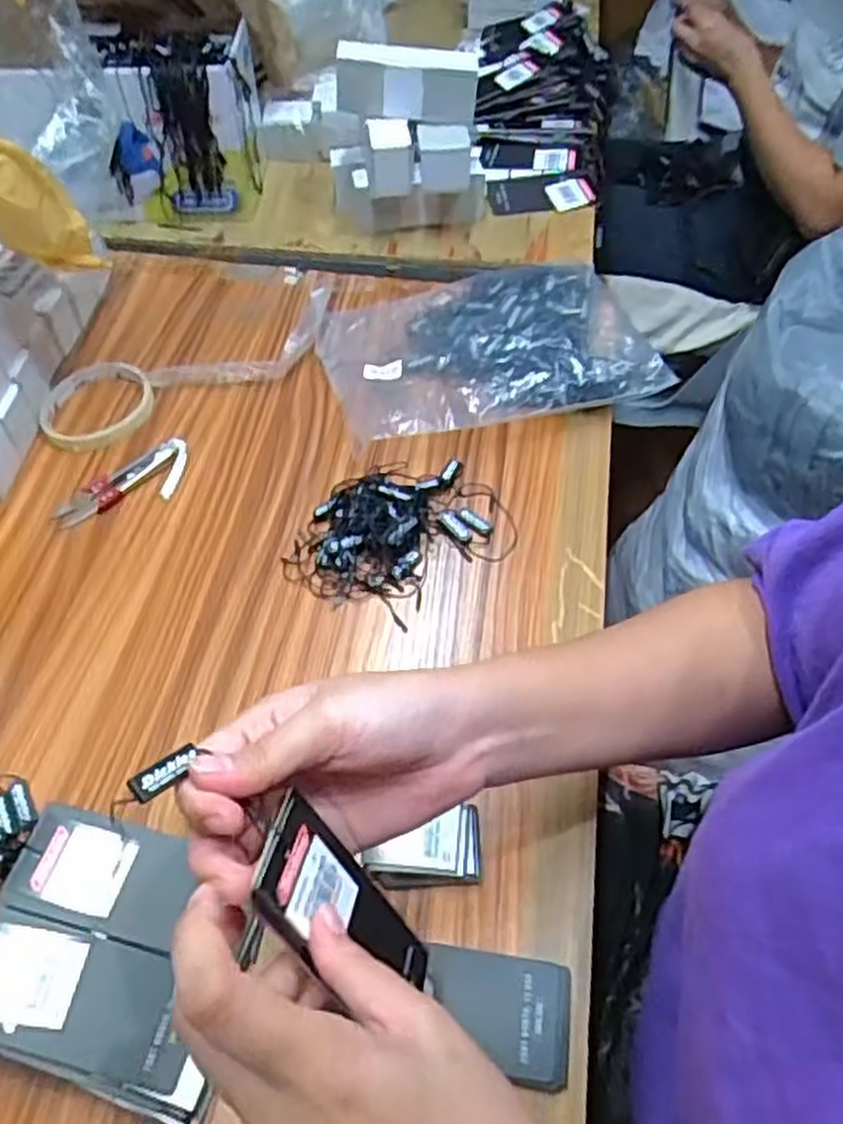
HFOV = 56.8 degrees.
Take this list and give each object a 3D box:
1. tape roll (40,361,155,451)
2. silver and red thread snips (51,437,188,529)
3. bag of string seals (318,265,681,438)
[{"bbox_3d":[-0.250,-0.122,0.602,0.083,0.011,0.087,0,53,0],"label":"tape roll"},{"bbox_3d":[-0.212,-0.054,0.561,0.102,0.009,0.043,-31,59,-21],"label":"silver and red thread snips"},{"bbox_3d":[0.047,-0.176,0.629,0.239,0.045,0.188,-11,54,-8],"label":"bag of string seals"}]

